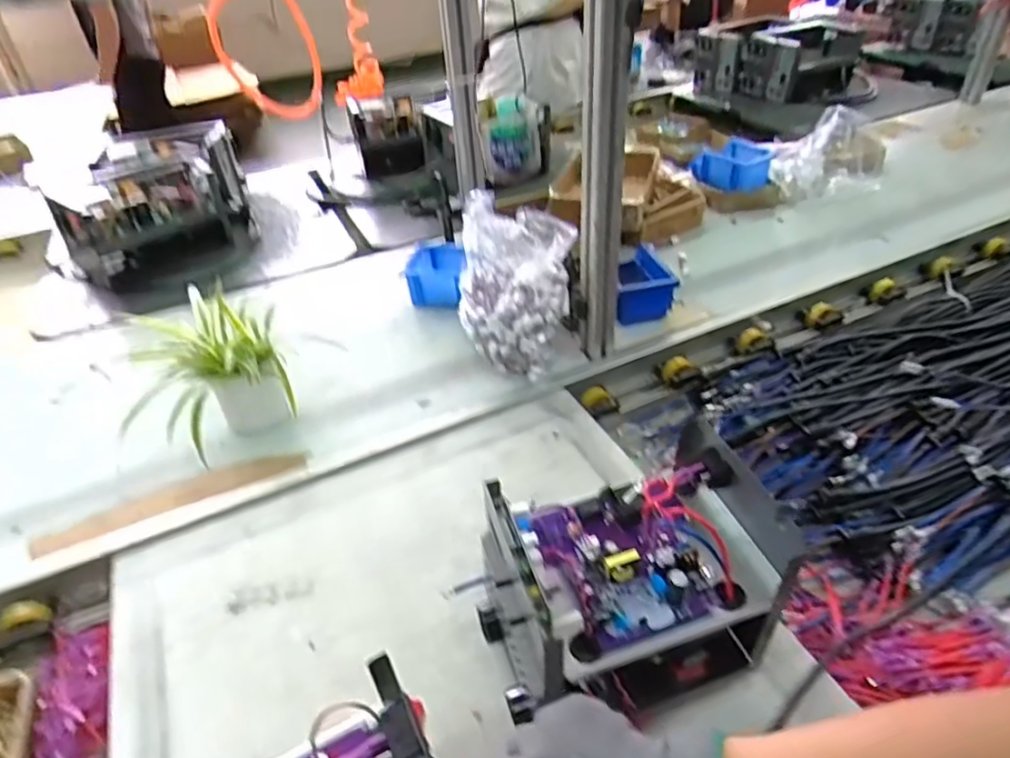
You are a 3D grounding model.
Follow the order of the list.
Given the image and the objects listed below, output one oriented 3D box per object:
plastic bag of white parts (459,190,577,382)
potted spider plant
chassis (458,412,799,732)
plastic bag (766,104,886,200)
[{"bbox_3d":[0.017,-0.124,0.905,0.160,0.208,0.161,-3,39,2],"label":"plastic bag of white parts"},{"bbox_3d":[-0.396,-0.003,0.824,0.203,0.141,0.235,-22,42,-21],"label":"potted spider plant"},{"bbox_3d":[0.108,0.180,0.529,0.212,0.183,0.162,-16,40,-13],"label":"chassis"},{"bbox_3d":[0.662,-0.456,1.262,0.206,0.159,0.102,1,39,7],"label":"plastic bag"}]

